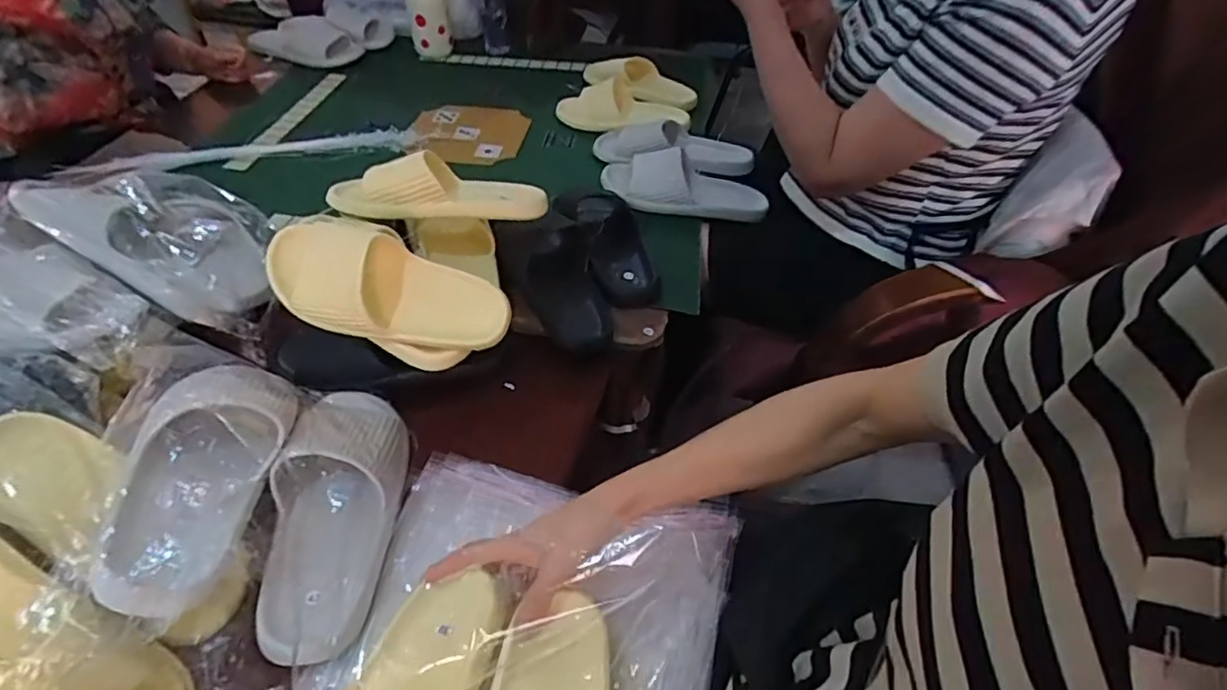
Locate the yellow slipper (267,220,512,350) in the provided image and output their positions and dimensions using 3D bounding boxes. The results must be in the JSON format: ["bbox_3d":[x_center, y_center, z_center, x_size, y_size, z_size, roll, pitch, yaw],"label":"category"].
[{"bbox_3d":[-0.228,-0.056,0.625,0.236,0.068,0.107,16,87,-9],"label":"yellow slipper"}]

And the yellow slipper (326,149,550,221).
[{"bbox_3d":[-0.199,-0.190,0.701,0.242,0.070,0.081,-2,46,-21],"label":"yellow slipper"}]

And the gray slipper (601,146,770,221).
[{"bbox_3d":[0.113,-0.257,0.943,0.259,0.068,0.100,4,47,1],"label":"gray slipper"}]

